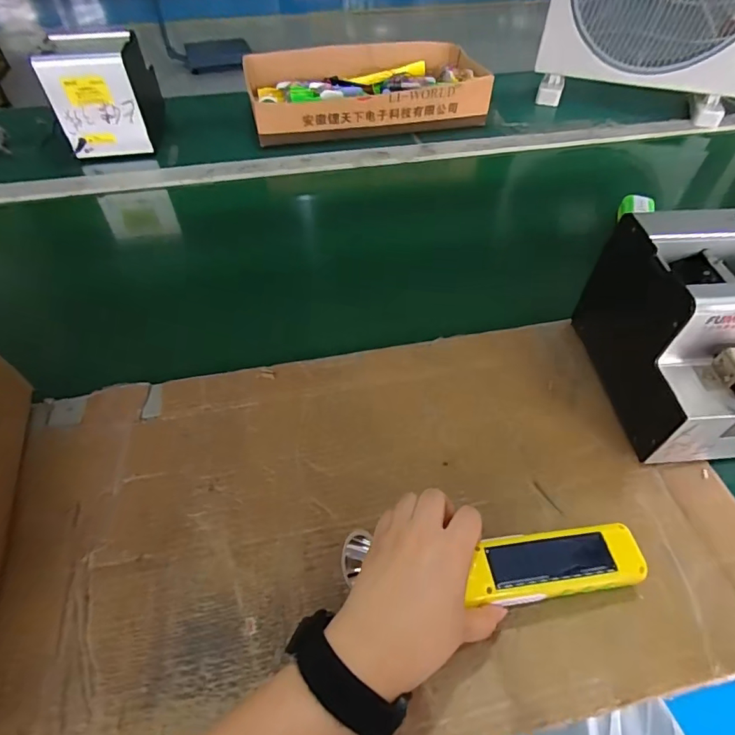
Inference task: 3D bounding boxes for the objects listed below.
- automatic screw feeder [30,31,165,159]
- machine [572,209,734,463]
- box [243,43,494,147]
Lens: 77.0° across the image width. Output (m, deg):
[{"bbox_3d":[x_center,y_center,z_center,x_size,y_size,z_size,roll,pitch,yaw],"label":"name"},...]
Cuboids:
[{"bbox_3d":[-0.425,-0.455,0.758,0.125,0.137,0.177,-7,52,-5],"label":"automatic screw feeder"},{"bbox_3d":[0.298,-0.032,0.416,0.130,0.140,0.182,-6,51,-5],"label":"machine"},{"bbox_3d":[-0.002,-0.516,0.856,0.423,0.074,0.230,-8,52,-6],"label":"box"}]

